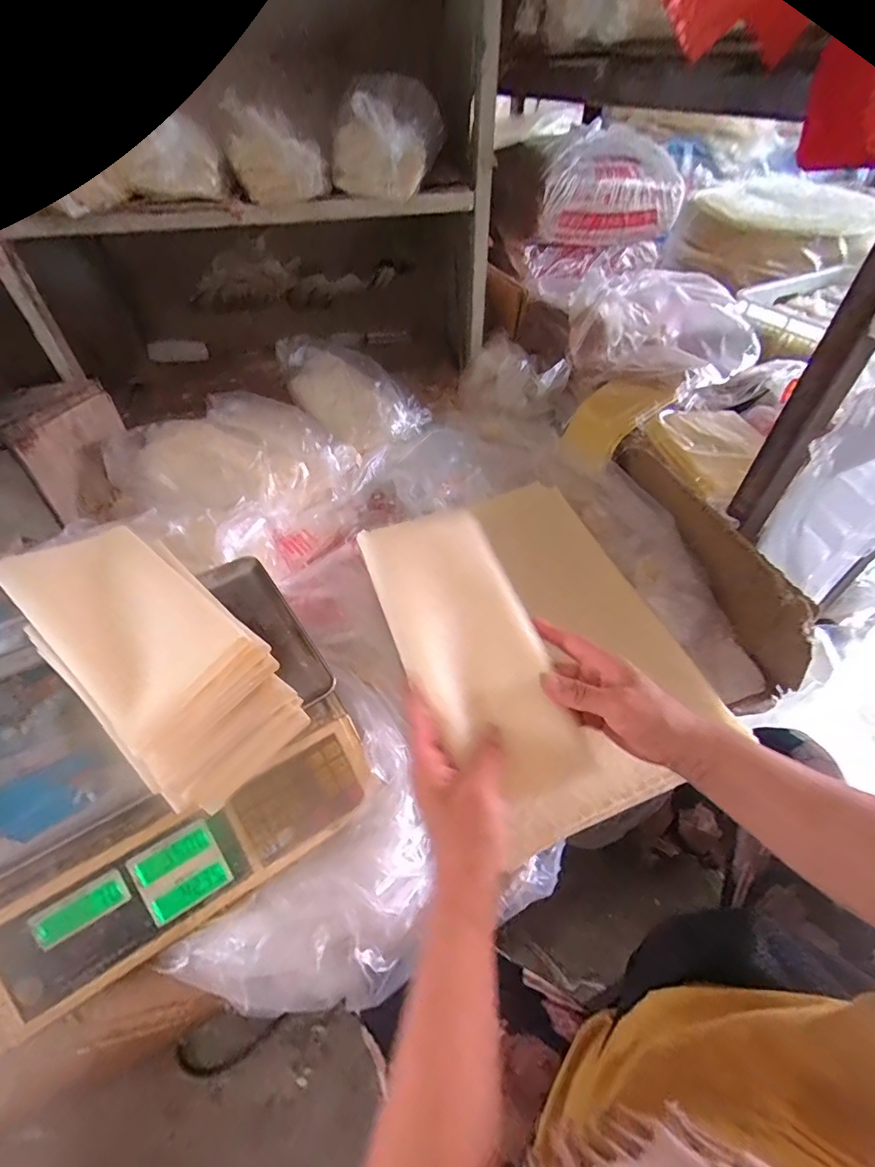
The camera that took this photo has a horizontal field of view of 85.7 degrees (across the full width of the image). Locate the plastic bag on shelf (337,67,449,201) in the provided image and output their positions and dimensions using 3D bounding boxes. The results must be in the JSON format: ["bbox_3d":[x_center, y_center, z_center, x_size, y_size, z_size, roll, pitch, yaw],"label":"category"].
[{"bbox_3d":[-0.077,-0.665,0.704,0.138,0.118,0.144,11,50,10],"label":"plastic bag on shelf"}]

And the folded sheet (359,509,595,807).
[{"bbox_3d":[0.025,0.056,0.423,0.119,0.017,0.262,-31,76,22],"label":"folded sheet"}]

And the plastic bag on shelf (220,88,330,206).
[{"bbox_3d":[-0.230,-0.619,0.677,0.131,0.100,0.098,-12,49,-9],"label":"plastic bag on shelf"}]

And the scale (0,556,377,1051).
[{"bbox_3d":[-0.270,0.167,0.472,0.334,0.122,0.301,-28,54,-21],"label":"scale"}]

